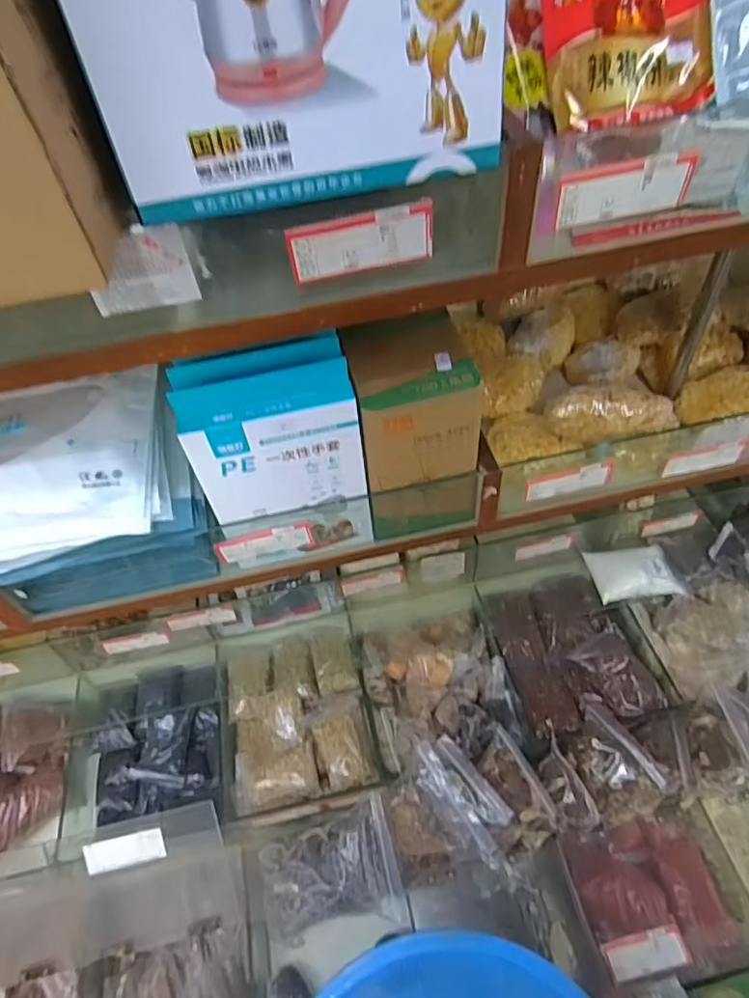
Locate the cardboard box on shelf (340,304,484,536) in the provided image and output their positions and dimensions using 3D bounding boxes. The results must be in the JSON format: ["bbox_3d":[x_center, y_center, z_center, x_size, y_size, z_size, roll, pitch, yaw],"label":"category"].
[{"bbox_3d":[0.039,-0.061,0.569,0.105,0.187,0.101,-10,49,-2],"label":"cardboard box on shelf"}]

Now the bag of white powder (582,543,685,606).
[{"bbox_3d":[0.376,0.104,0.838,0.113,0.022,0.081,-9,49,-2],"label":"bag of white powder"}]

